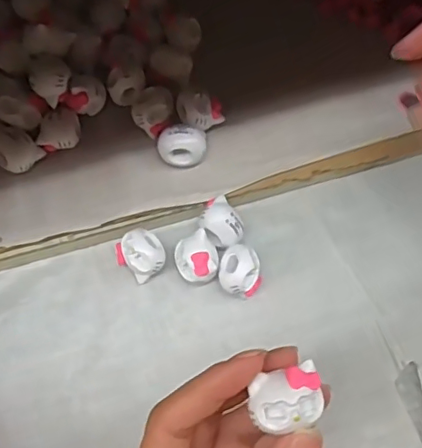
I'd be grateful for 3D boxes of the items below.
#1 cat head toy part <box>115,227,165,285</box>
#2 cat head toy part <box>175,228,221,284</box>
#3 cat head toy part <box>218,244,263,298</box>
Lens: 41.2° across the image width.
[{"bbox_3d":[-0.036,0.016,0.292,0.023,0.019,0.024,-18,68,-7],"label":"cat head toy part"},{"bbox_3d":[-0.007,0.019,0.290,0.022,0.019,0.024,-17,68,-7],"label":"cat head toy part"},{"bbox_3d":[0.015,0.024,0.288,0.021,0.019,0.026,-11,68,-5],"label":"cat head toy part"}]

